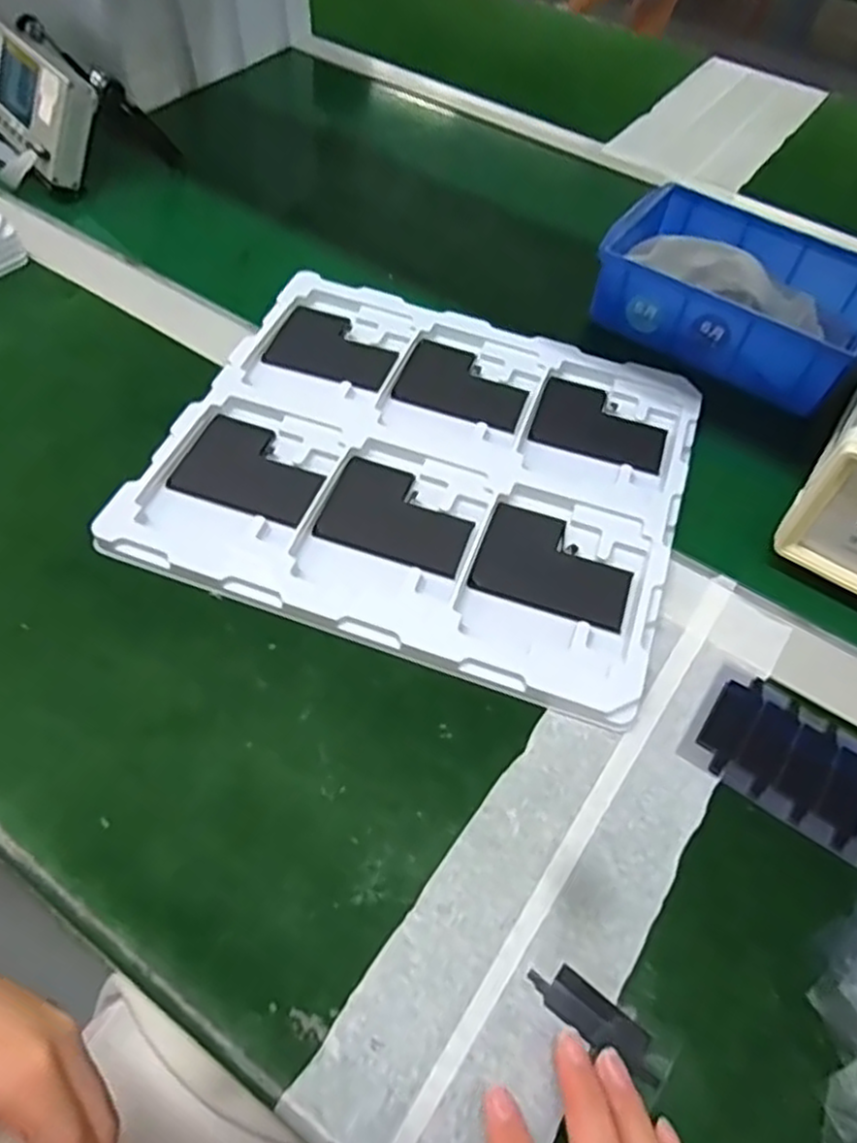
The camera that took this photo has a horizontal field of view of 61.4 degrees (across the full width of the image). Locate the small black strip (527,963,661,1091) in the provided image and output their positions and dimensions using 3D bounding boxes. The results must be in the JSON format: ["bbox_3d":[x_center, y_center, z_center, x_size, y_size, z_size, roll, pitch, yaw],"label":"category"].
[{"bbox_3d":[0.069,0.184,0.298,0.059,0.006,0.019,30,59,20],"label":"small black strip"}]

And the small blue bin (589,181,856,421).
[{"bbox_3d":[0.236,-0.212,0.548,0.199,0.053,0.142,33,59,17],"label":"small blue bin"}]

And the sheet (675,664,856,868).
[{"bbox_3d":[0.185,0.094,0.372,0.094,0.004,0.065,32,59,17],"label":"sheet"}]

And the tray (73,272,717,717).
[{"bbox_3d":[0.001,-0.071,0.466,0.314,0.013,0.274,18,56,8],"label":"tray"}]

